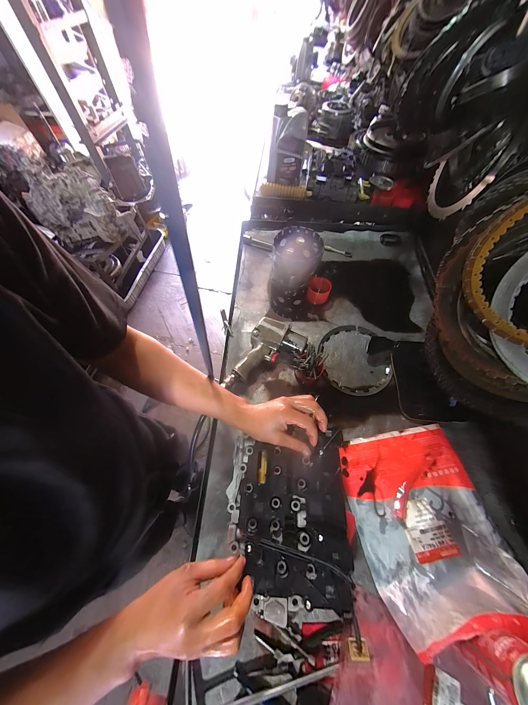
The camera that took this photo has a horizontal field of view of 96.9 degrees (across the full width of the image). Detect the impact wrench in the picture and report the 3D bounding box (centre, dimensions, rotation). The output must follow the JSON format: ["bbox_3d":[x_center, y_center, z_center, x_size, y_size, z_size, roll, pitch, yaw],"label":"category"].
[{"bbox_3d":[0.009,0.013,0.563,0.136,0.059,0.188,24,65,12],"label":"impact wrench"}]

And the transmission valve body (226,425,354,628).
[{"bbox_3d":[0.035,0.244,0.366,0.180,0.038,0.229,0,59,1],"label":"transmission valve body"}]

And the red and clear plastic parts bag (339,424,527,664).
[{"bbox_3d":[0.301,0.289,0.426,0.266,0.103,0.300,-3,62,-1],"label":"red and clear plastic parts bag"}]

